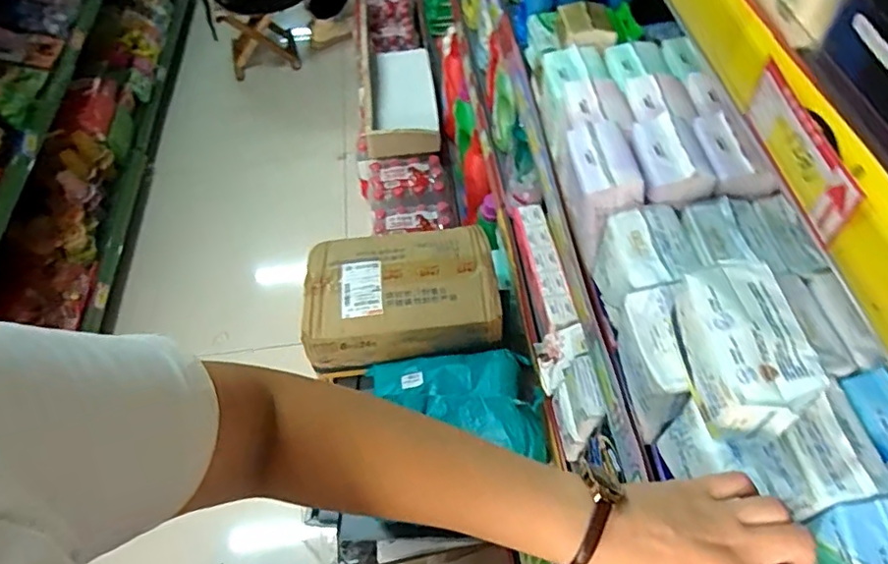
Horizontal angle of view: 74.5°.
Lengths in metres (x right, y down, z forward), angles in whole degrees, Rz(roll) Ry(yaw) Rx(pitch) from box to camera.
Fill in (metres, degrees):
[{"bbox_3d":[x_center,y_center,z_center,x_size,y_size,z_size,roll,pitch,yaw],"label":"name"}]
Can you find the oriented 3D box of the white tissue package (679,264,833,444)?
[{"bbox_3d":[0.215,0.050,0.432,0.068,0.065,0.122,-5,55,-1],"label":"white tissue package"}]

